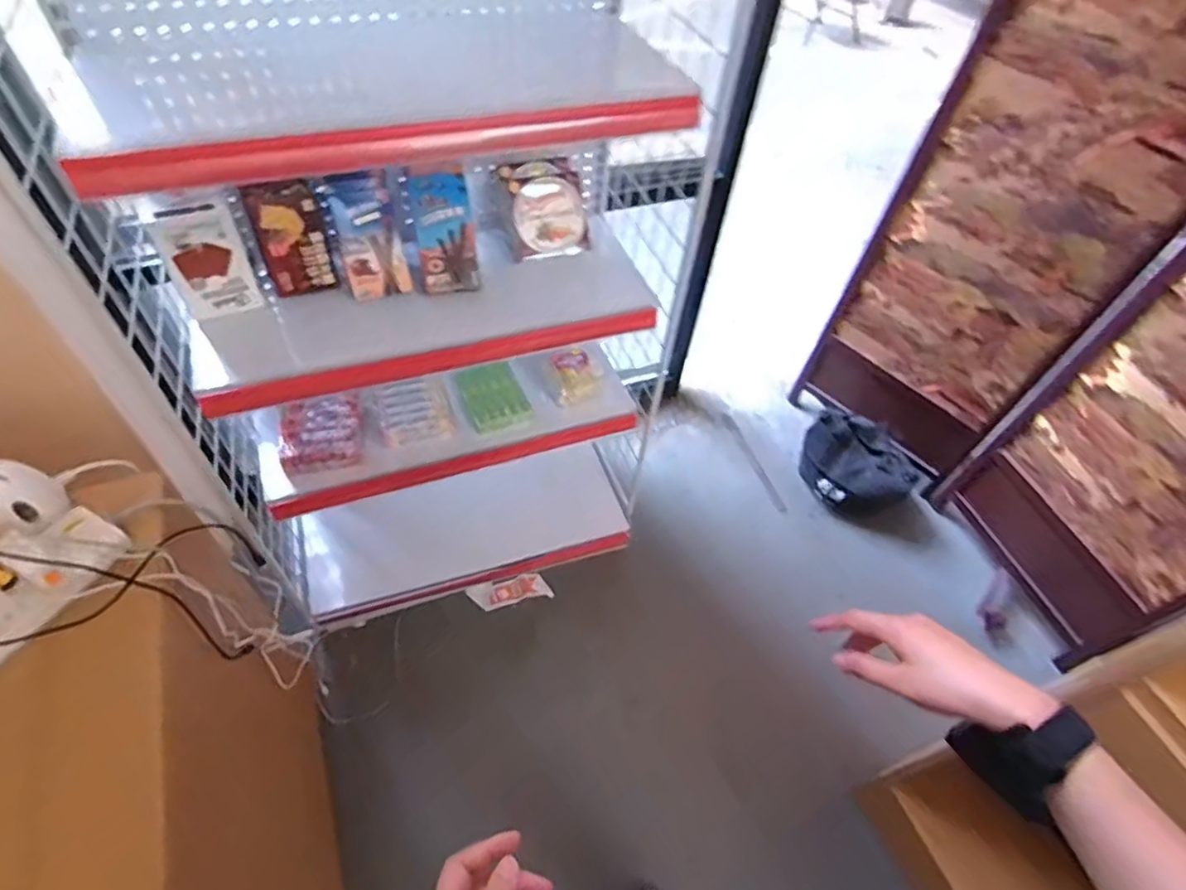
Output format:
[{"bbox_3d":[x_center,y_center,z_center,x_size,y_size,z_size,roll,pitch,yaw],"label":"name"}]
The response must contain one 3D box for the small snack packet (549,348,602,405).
[{"bbox_3d":[-0.038,-0.136,1.197,0.072,0.062,0.084,-24,59,-22],"label":"small snack packet"}]

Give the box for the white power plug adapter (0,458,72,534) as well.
[{"bbox_3d":[-0.584,0.055,0.631,0.063,0.068,0.071,35,57,20],"label":"white power plug adapter"}]

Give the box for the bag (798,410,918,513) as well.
[{"bbox_3d":[0.690,0.051,1.652,0.274,0.218,0.220,34,57,19],"label":"bag"}]

